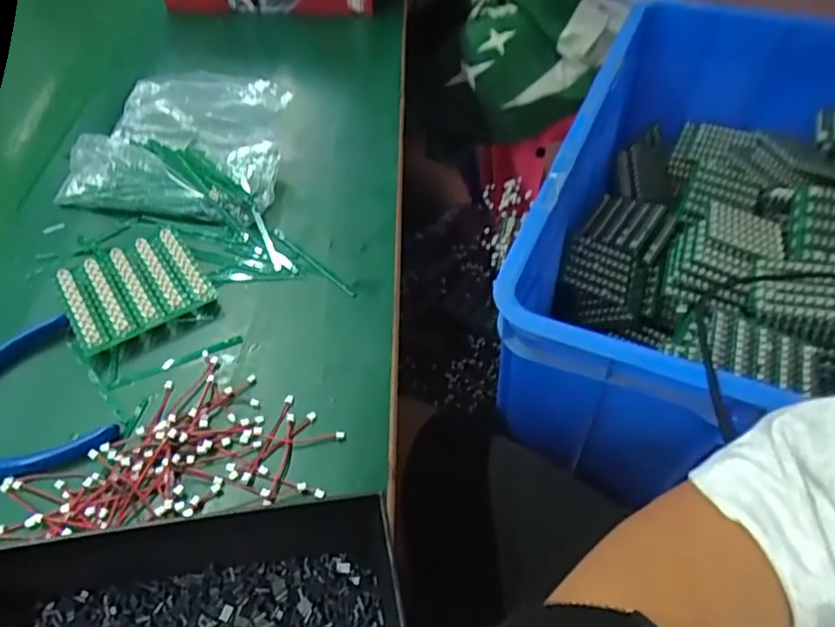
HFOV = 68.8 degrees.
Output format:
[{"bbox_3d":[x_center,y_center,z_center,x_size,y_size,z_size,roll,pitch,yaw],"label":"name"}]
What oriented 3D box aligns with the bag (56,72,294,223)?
[{"bbox_3d":[-0.190,-0.145,0.495,0.166,0.052,0.142,8,52,7],"label":"bag"}]

